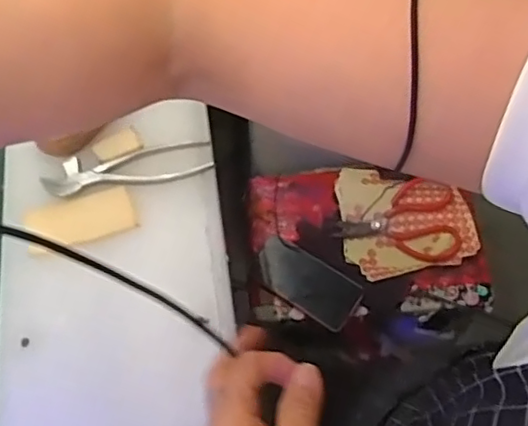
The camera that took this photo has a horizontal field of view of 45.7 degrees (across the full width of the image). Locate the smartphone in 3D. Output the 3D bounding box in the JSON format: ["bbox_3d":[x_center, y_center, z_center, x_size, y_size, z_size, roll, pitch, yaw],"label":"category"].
[{"bbox_3d":[0.063,0.102,0.929,0.158,0.015,0.076,33,74,8],"label":"smartphone"}]

